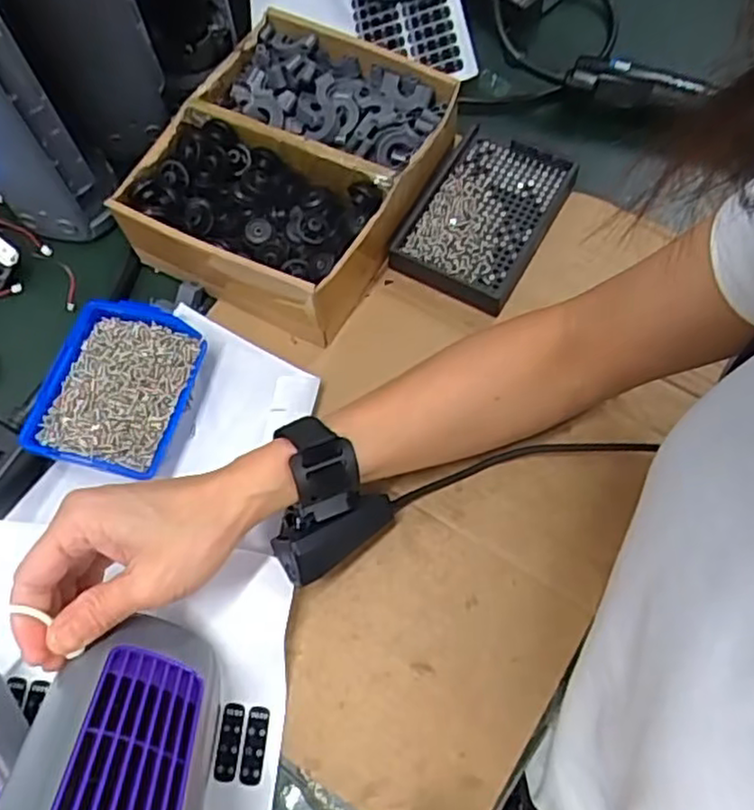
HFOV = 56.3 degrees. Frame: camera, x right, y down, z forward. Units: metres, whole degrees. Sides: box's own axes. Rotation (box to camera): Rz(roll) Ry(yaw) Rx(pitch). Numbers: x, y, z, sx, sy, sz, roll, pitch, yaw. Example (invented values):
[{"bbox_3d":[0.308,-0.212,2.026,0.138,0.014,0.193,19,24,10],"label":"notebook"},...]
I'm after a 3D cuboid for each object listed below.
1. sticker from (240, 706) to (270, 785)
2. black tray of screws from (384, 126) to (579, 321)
[{"bbox_3d":[-0.070,0.193,0.400,0.013,0.004,0.040,5,67,5],"label":"sticker"},{"bbox_3d":[0.081,-0.142,0.532,0.091,0.023,0.143,28,70,14],"label":"black tray of screws"}]

